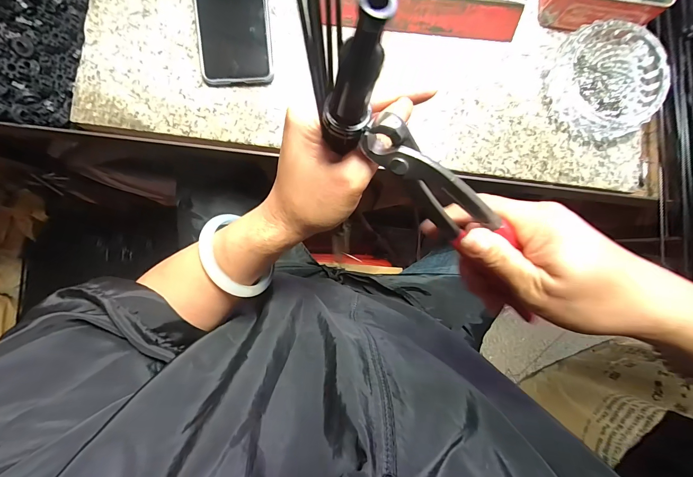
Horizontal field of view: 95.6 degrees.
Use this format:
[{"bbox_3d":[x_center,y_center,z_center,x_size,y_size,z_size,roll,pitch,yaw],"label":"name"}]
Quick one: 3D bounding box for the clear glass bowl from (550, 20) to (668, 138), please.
[{"bbox_3d":[0.284,-0.172,0.347,0.112,0.036,0.114,0,87,-5],"label":"clear glass bowl"}]

